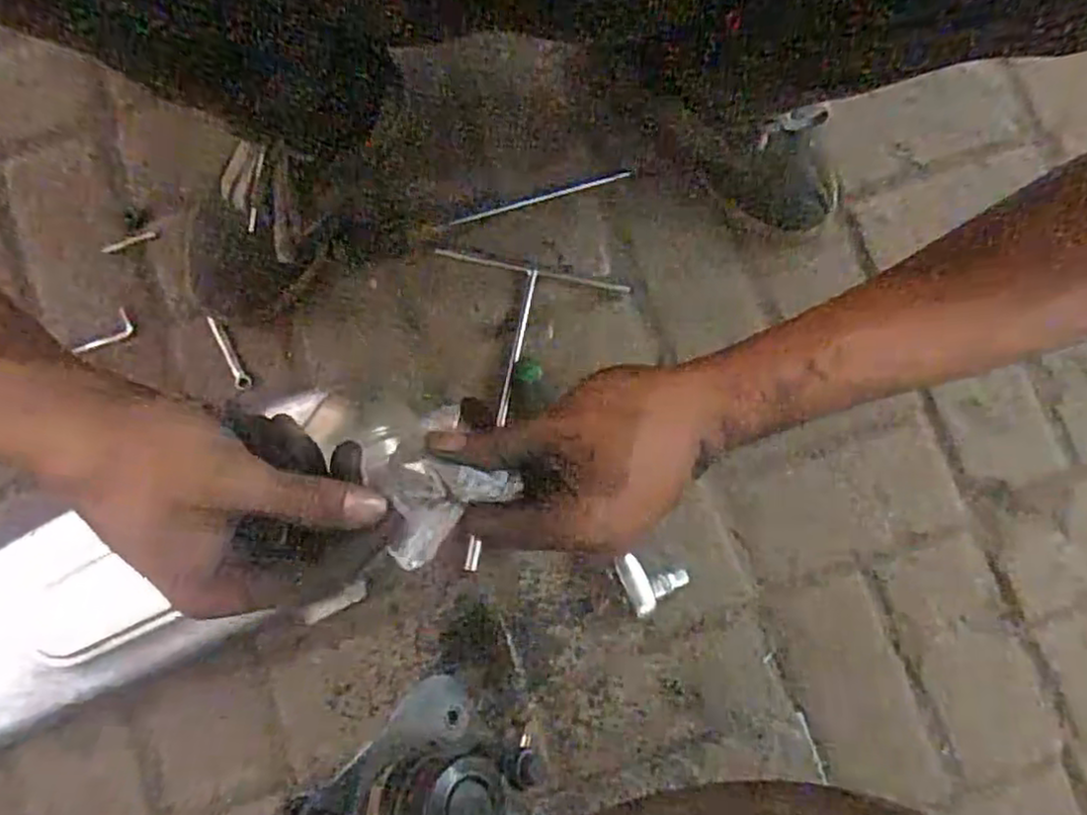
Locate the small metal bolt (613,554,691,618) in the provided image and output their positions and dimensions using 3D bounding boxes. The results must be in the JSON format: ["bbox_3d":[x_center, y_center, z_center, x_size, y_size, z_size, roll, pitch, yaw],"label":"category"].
[{"bbox_3d":[0.095,0.146,0.618,0.056,0.029,0.050,-25,81,-5],"label":"small metal bolt"}]

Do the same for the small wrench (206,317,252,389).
[{"bbox_3d":[-0.287,-0.048,0.637,0.017,0.005,0.072,-30,88,11],"label":"small wrench"}]

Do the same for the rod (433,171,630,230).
[{"bbox_3d":[-0.011,-0.198,0.674,0.191,0.010,0.008,-17,81,-4],"label":"rod"}]

